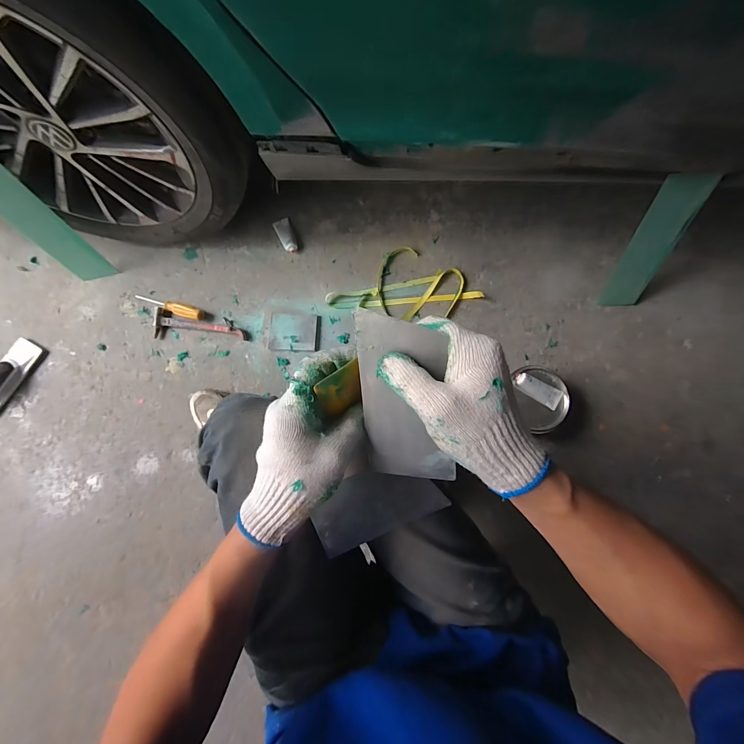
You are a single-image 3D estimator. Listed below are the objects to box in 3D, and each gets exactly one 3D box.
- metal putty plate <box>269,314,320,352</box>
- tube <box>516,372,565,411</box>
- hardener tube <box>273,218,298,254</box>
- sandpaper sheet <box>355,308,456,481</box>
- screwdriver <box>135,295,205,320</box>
[{"bbox_3d":[-0.198,-0.102,0.859,0.129,0.017,0.100,4,80,1],"label":"metal putty plate"},{"bbox_3d":[0.371,0.037,0.742,0.105,0.018,0.046,33,82,4],"label":"tube"},{"bbox_3d":[-0.232,-0.373,0.907,0.043,0.017,0.104,-26,81,-4],"label":"hardener tube"},{"bbox_3d":[0.025,0.023,0.263,0.068,0.004,0.138,0,110,19],"label":"sandpaper sheet"},{"bbox_3d":[-0.528,-0.168,0.864,0.193,0.027,0.030,16,80,3],"label":"screwdriver"}]

